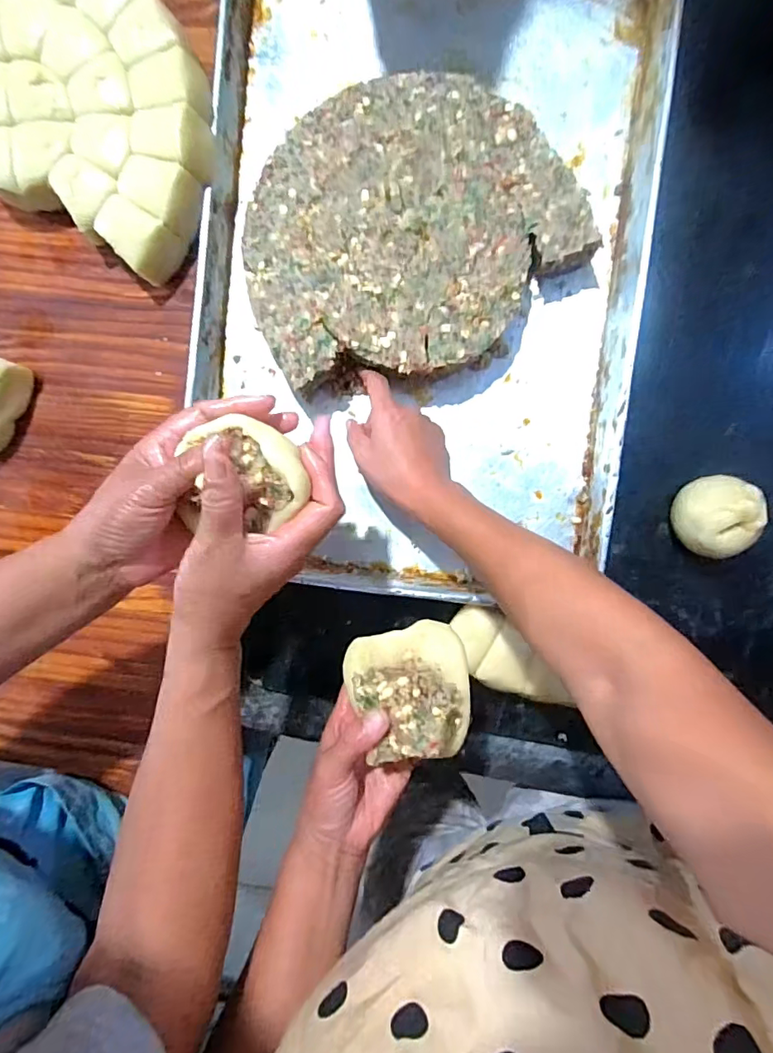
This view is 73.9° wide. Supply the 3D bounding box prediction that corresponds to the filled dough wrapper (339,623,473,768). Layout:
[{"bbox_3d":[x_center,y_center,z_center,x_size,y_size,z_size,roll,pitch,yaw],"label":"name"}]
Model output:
[{"bbox_3d":[0.015,0.123,0.383,0.094,0.046,0.097,-4,52,1],"label":"filled dough wrapper"}]

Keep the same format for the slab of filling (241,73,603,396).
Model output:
[{"bbox_3d":[0.022,-0.267,0.477,0.295,0.045,0.244,-16,93,2],"label":"slab of filling"}]

